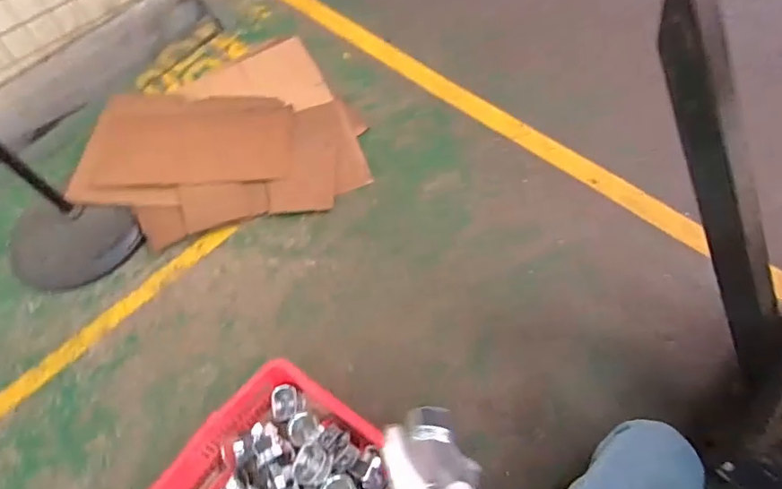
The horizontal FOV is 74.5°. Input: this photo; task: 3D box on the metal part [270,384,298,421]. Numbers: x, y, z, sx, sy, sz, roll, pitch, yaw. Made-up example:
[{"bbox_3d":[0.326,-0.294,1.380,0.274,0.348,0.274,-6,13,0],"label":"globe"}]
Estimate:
[{"bbox_3d":[-0.244,0.366,1.187,0.059,0.031,0.074,-7,62,-17],"label":"metal part"}]

